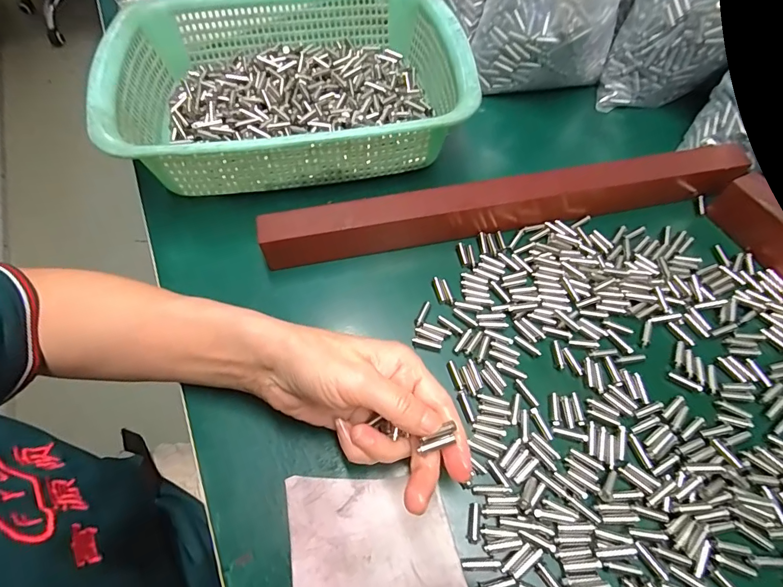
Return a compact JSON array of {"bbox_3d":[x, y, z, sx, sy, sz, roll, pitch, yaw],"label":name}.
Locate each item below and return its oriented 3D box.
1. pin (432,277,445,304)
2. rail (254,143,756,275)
[{"bbox_3d":[0.036,-0.003,0.313,0.006,0.004,0.022,-12,61,-6],"label":"pin"},{"bbox_3d":[0.093,-0.073,0.330,0.384,0.038,0.027,-10,61,-5],"label":"rail"}]

